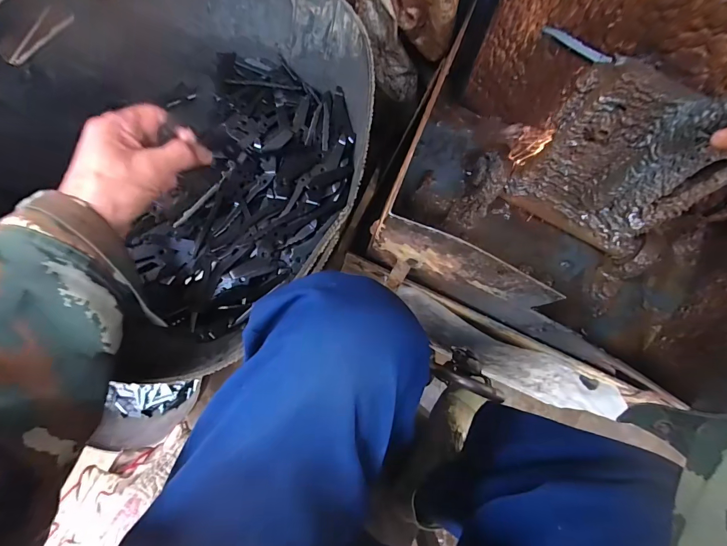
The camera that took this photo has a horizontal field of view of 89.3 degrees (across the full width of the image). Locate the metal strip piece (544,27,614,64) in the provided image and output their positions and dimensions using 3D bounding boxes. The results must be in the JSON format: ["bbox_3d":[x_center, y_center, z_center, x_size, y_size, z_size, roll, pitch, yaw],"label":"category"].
[{"bbox_3d":[0.210,-0.224,0.364,0.071,0.011,0.007,29,81,0],"label":"metal strip piece"}]

